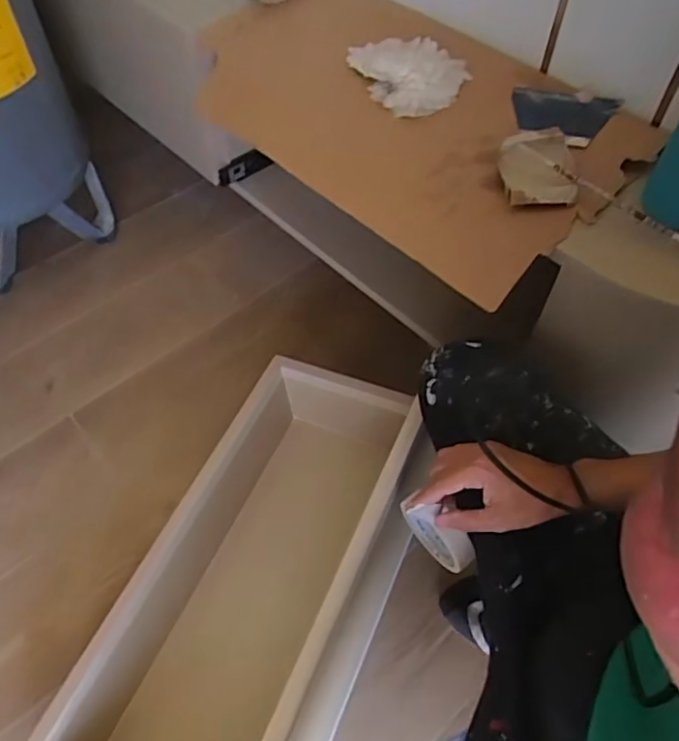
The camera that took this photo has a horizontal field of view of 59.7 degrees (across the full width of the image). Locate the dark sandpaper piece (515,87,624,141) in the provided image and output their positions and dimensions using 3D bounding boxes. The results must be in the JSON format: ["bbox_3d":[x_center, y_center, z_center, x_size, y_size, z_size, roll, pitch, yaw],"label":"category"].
[{"bbox_3d":[0.290,-0.332,0.774,0.132,0.028,0.101,17,57,11],"label":"dark sandpaper piece"}]

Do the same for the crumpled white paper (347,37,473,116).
[{"bbox_3d":[0.109,-0.436,0.850,0.145,0.039,0.177,-18,58,-13],"label":"crumpled white paper"}]

